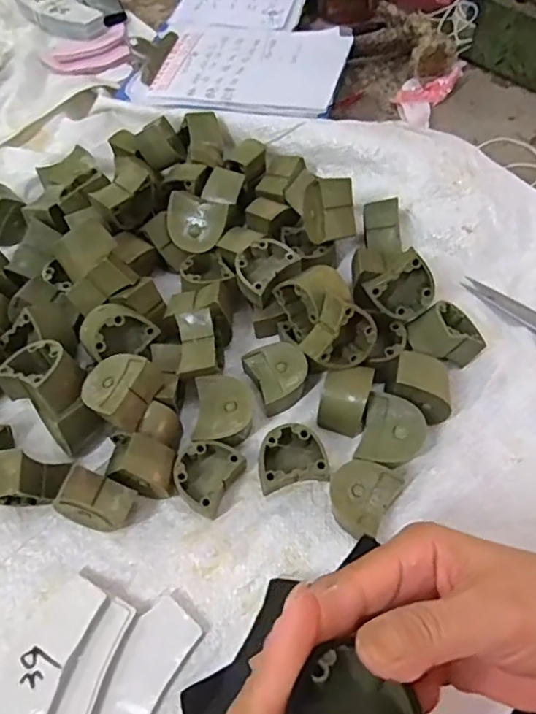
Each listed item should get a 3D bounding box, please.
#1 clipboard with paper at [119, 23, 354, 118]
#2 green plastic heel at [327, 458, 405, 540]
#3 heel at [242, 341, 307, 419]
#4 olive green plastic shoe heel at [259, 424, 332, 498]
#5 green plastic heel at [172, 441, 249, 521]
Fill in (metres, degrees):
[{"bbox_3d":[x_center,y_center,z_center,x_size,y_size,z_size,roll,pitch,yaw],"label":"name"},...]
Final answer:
[{"bbox_3d":[-0.035,-0.308,0.595,0.225,0.018,0.152,11,63,7],"label":"clipboard with paper"},{"bbox_3d":[0.059,0.094,0.374,0.039,0.025,0.049,27,66,15],"label":"green plastic heel"},{"bbox_3d":[0.008,0.013,0.424,0.041,0.023,0.050,-26,65,-12],"label":"heel"},{"bbox_3d":[0.016,0.070,0.389,0.046,0.029,0.038,-13,63,-5],"label":"olive green plastic shoe heel"},{"bbox_3d":[-0.042,0.080,0.387,0.037,0.025,0.045,27,66,15],"label":"green plastic heel"}]

